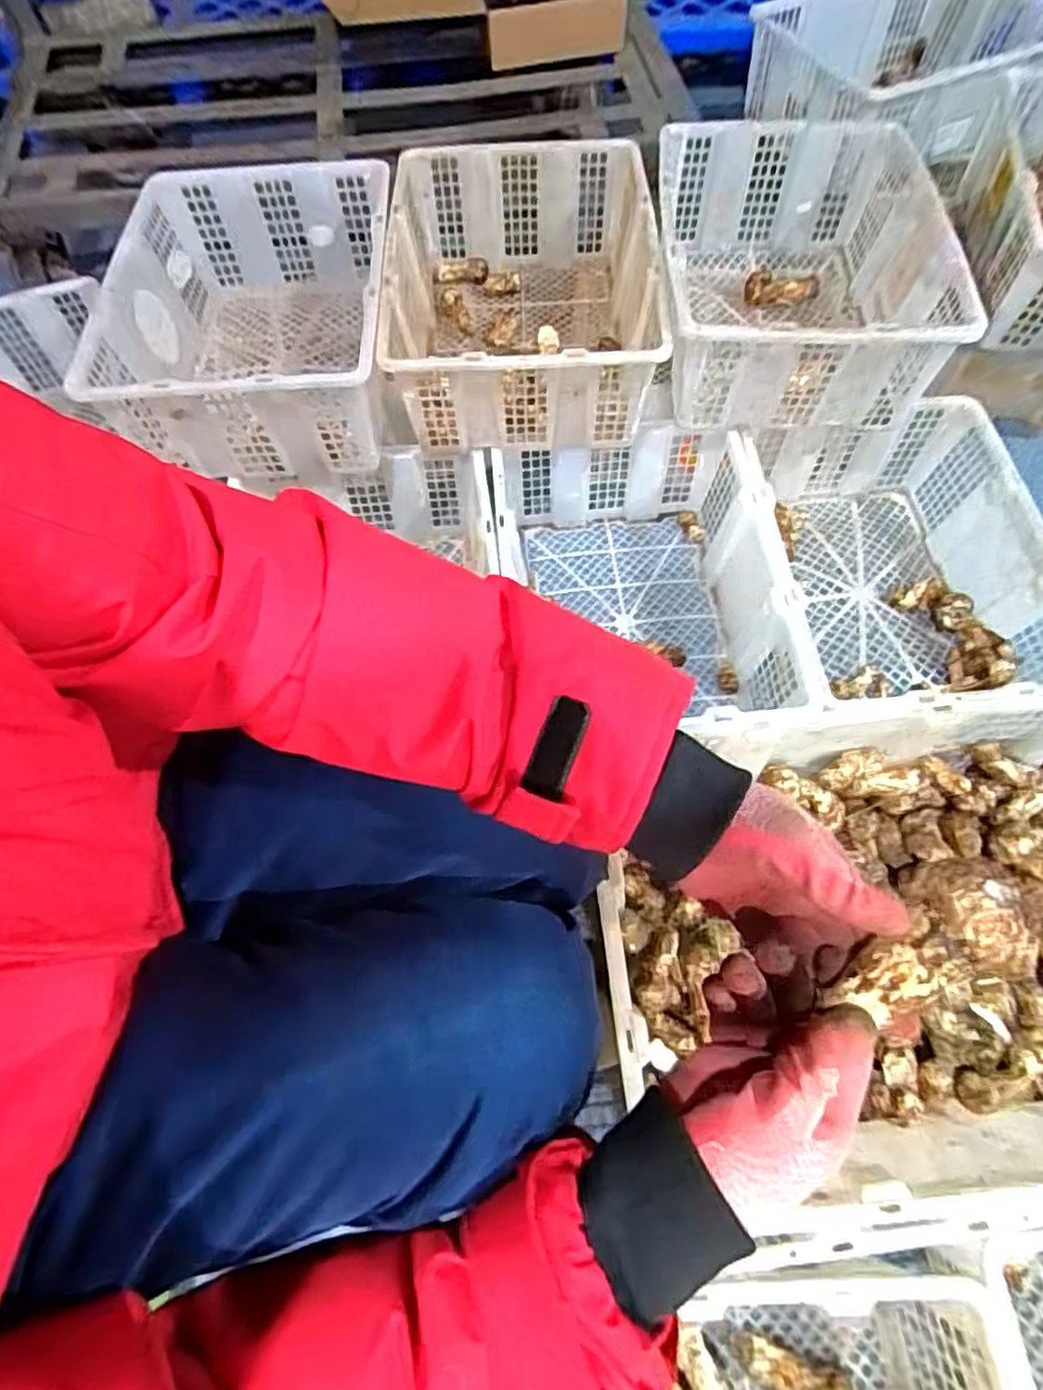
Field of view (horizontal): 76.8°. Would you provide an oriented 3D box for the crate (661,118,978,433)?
[{"bbox_3d":[0.364,-0.564,0.901,0.349,0.180,0.439,2,66,1],"label":"crate"}]

